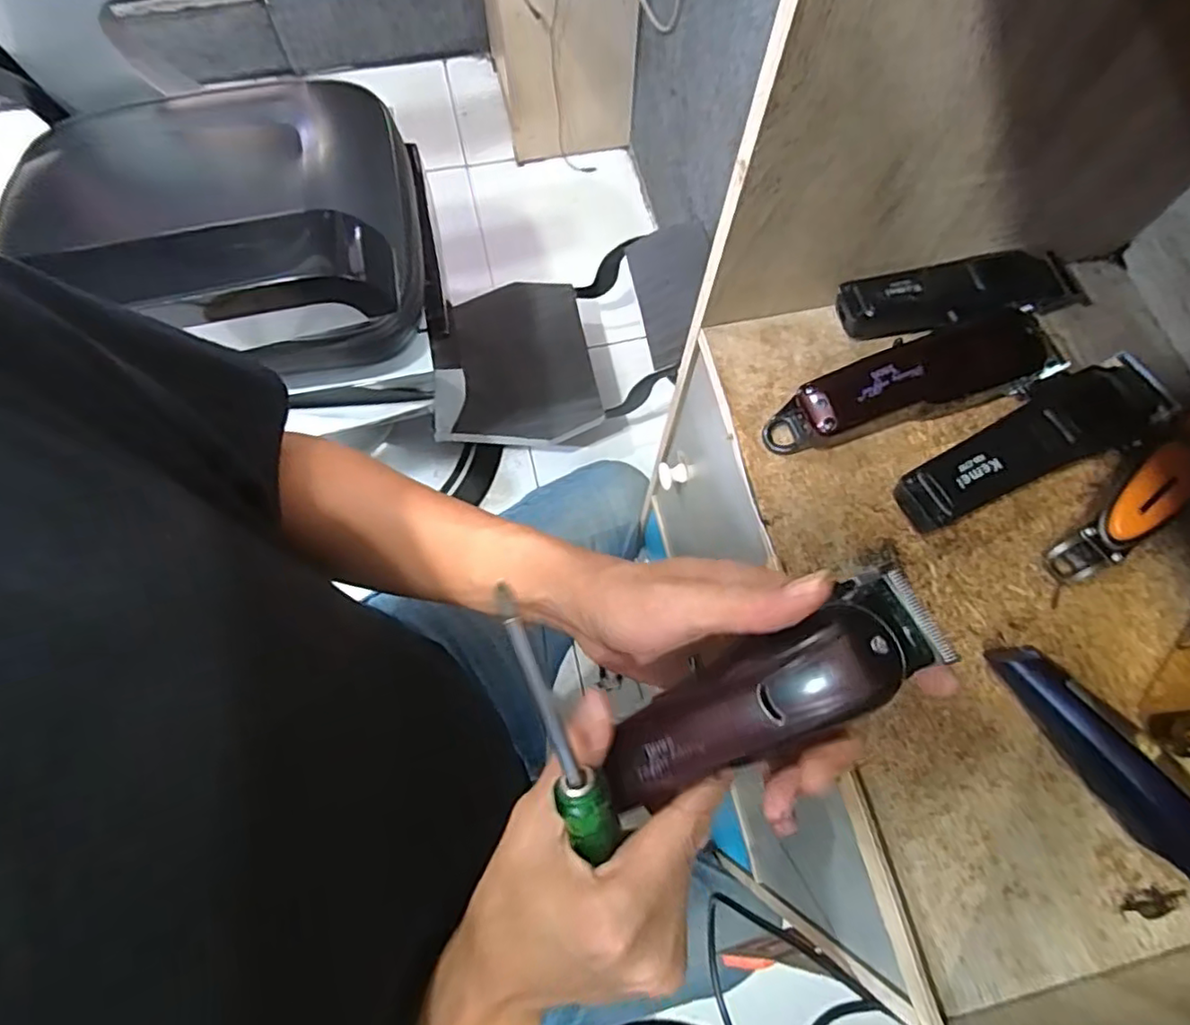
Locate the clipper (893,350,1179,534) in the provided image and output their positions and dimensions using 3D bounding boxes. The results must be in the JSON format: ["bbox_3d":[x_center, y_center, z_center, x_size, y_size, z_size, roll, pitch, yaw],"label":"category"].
[{"bbox_3d":[0.250,-0.040,0.361,0.176,0.042,0.046,-25,73,-9],"label":"clipper"}]

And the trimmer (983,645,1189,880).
[{"bbox_3d":[0.252,0.119,0.308,0.037,0.033,0.134,-33,75,-12],"label":"trimmer"}]

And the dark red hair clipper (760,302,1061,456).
[{"bbox_3d":[0.188,-0.077,0.369,0.175,0.054,0.045,-15,72,-6],"label":"dark red hair clipper"}]

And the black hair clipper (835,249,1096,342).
[{"bbox_3d":[0.232,-0.134,0.400,0.155,0.035,0.044,-11,71,-5],"label":"black hair clipper"}]

